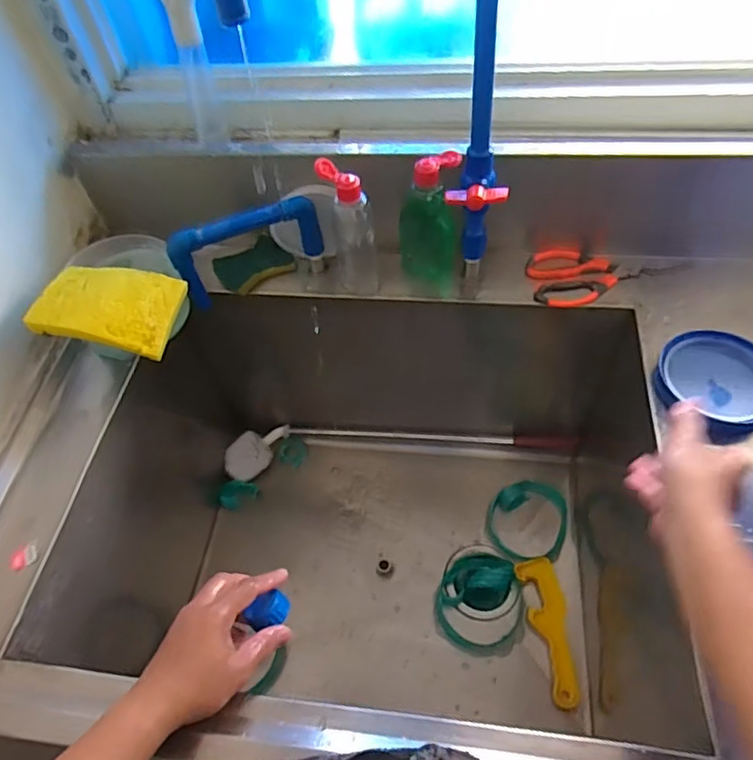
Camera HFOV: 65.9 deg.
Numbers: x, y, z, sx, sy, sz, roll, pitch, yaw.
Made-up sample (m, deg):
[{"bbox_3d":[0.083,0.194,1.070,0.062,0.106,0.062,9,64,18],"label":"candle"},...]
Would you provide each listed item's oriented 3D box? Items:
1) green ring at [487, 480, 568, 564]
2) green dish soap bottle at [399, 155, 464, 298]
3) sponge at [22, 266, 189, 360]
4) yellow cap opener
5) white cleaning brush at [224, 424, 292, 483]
[{"bbox_3d":[0.246,0.225,0.936,0.123,0.032,0.123,-2,55,3],"label":"green ring"},{"bbox_3d":[0.062,-0.187,0.714,0.067,0.178,0.055,0,55,5],"label":"green dish soap bottle"},{"bbox_3d":[-0.297,-0.084,0.648,0.145,0.021,0.098,14,63,-7],"label":"sponge"},{"bbox_3d":[0.256,0.361,0.844,0.057,0.019,0.198,-10,55,-2],"label":"yellow cap opener"},{"bbox_3d":[-0.213,0.119,1.018,0.069,0.032,0.121,37,66,-6],"label":"white cleaning brush"}]

